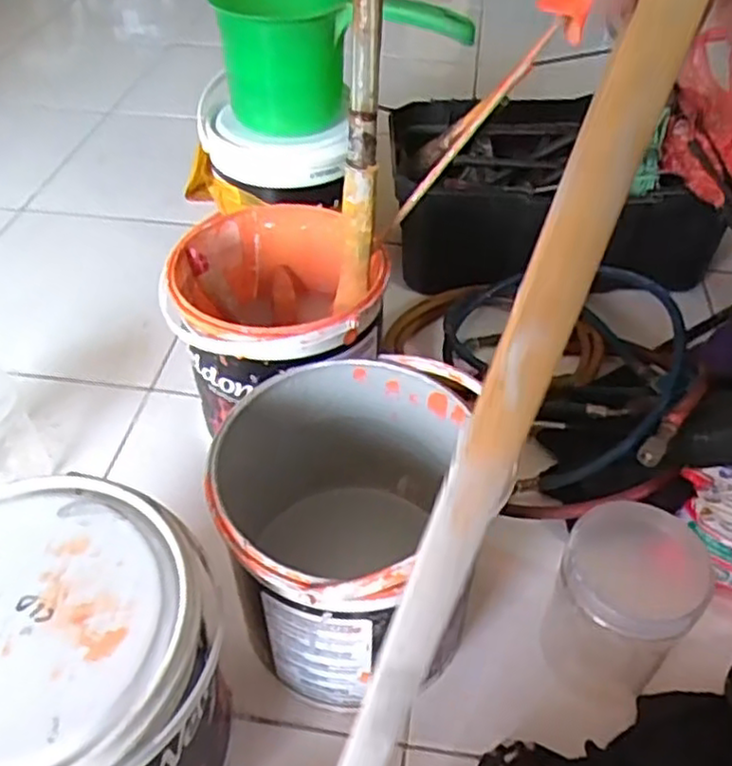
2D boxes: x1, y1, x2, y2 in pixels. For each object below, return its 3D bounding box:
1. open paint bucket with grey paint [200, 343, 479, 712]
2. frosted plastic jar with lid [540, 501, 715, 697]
[{"bbox_3d":[-0.015,0.113,0.508,0.176,0.206,0.191,0,45,0],"label":"open paint bucket with grey paint"},{"bbox_3d":[0.174,0.157,0.493,0.088,0.128,0.083,0,45,0],"label":"frosted plastic jar with lid"}]

